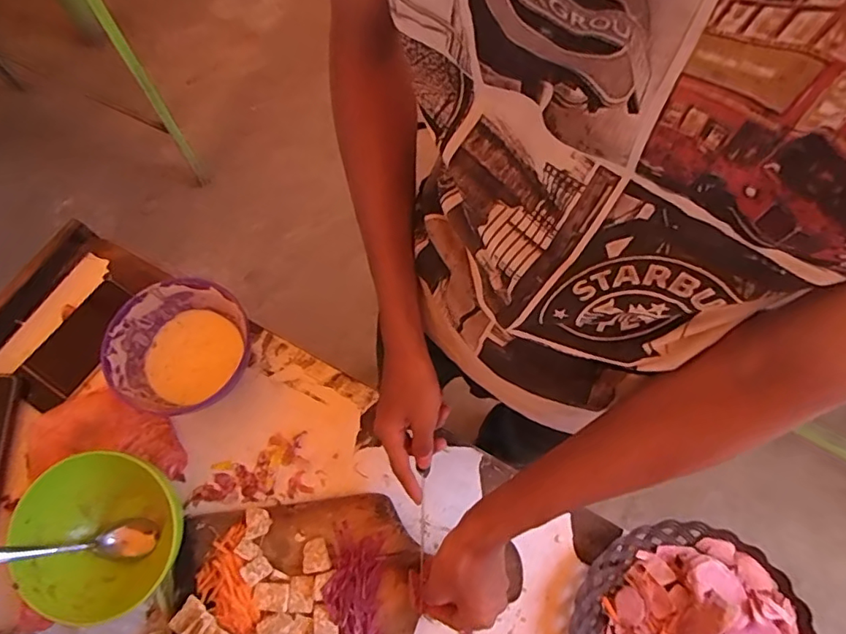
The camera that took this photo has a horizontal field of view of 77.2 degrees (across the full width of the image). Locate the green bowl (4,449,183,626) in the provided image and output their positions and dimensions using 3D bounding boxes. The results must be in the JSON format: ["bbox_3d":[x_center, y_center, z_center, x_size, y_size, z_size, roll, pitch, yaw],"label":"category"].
[{"bbox_3d":[-0.306,0.217,0.513,0.138,0.091,0.142,0,70,1],"label":"green bowl"}]

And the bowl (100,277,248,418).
[{"bbox_3d":[-0.269,0.042,0.604,0.146,0.075,0.147,0,70,1],"label":"bowl"}]

